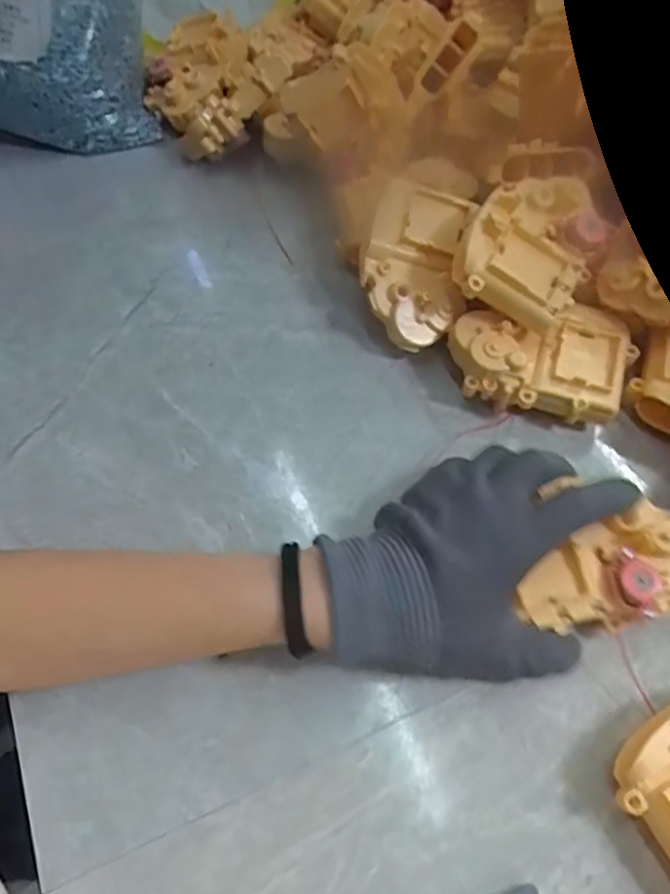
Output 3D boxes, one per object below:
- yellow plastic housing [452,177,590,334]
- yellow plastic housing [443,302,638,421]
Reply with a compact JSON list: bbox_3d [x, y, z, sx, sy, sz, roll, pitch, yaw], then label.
[{"bbox_3d":[0.112,-0.121,0.371,0.074,0.022,0.091,23,73,-7],"label":"yellow plastic housing"},{"bbox_3d":[0.121,-0.050,0.377,0.103,0.040,0.064,14,61,9],"label":"yellow plastic housing"}]

